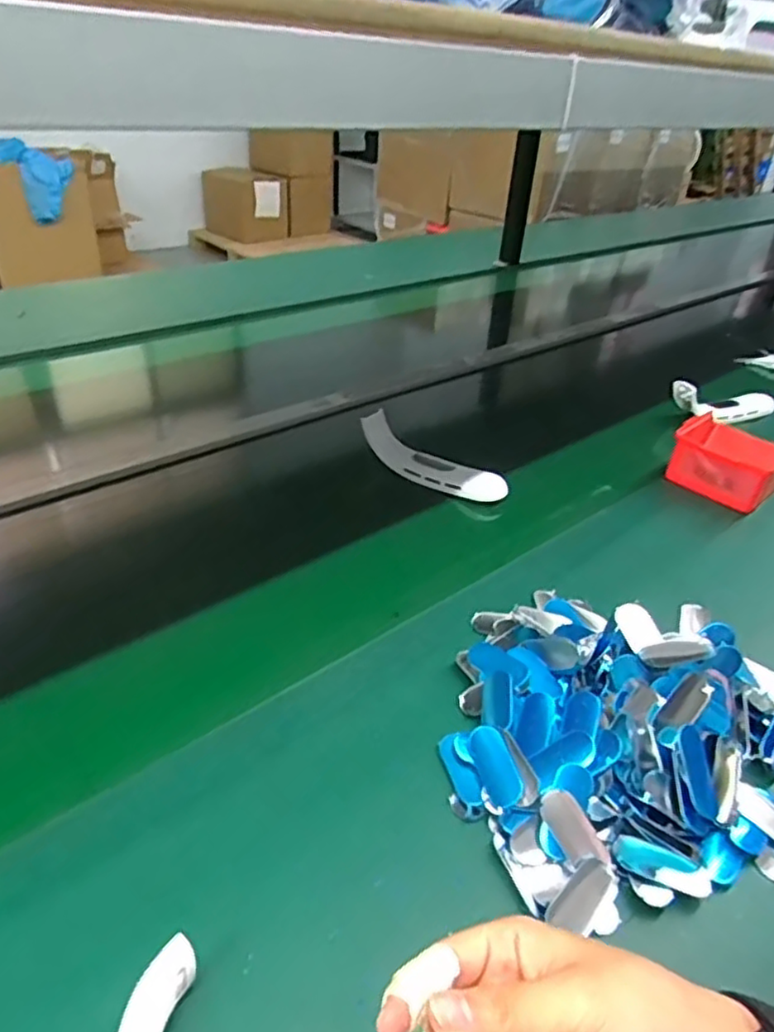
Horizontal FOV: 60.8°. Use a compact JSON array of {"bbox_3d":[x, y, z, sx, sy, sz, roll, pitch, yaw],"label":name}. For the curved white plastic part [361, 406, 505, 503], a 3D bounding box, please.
[{"bbox_3d":[0.056,-0.064,0.835,0.201,0.073,0.044,22,37,26],"label":"curved white plastic part"}]

